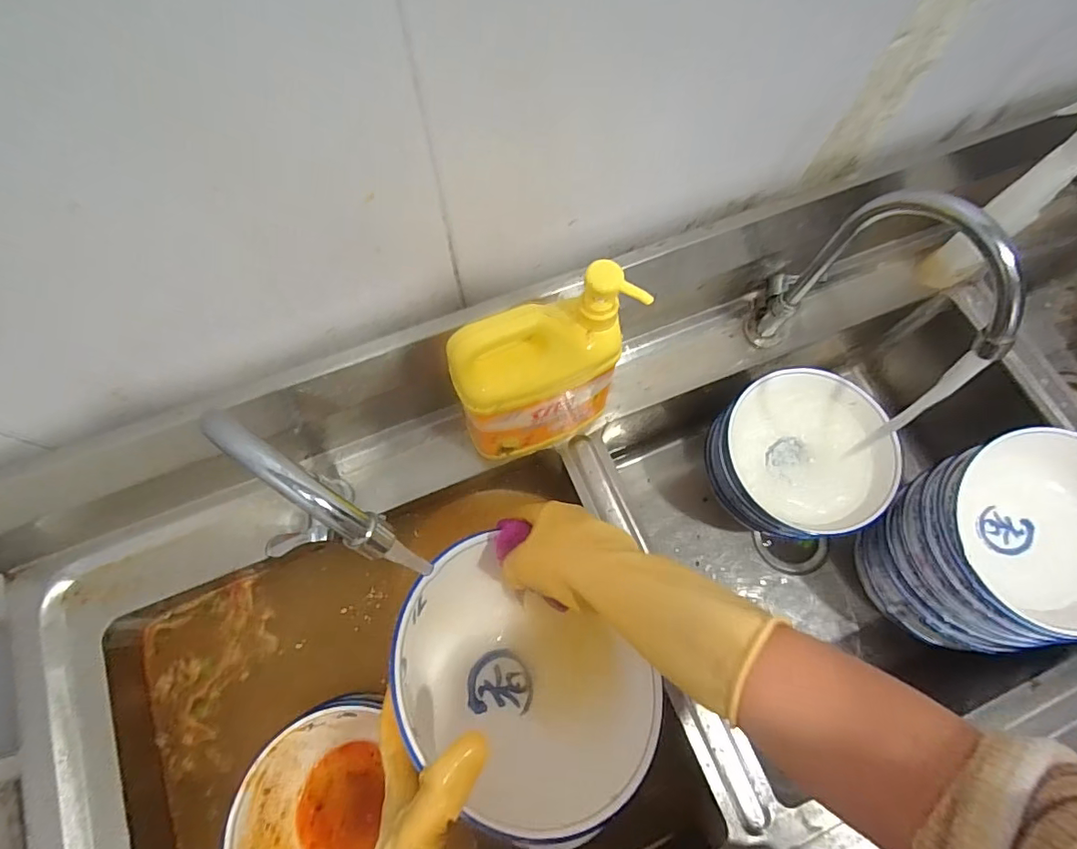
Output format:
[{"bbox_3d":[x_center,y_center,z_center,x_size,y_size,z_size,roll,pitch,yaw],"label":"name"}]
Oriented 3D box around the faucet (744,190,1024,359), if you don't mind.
[{"bbox_3d":[0.306,-0.109,0.501,0.051,0.250,0.190,-24,74,-9],"label":"faucet"}]

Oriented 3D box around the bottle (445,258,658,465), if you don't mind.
[{"bbox_3d":[0.003,-0.039,0.477,0.148,0.225,0.069,-27,75,-10],"label":"bottle"}]

